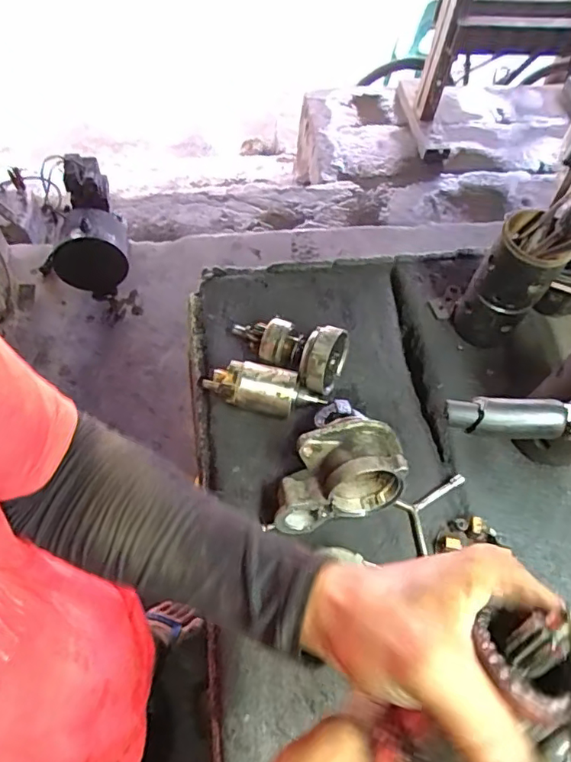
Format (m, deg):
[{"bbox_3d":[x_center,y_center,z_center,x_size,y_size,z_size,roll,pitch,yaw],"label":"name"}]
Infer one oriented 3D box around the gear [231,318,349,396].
[{"bbox_3d":[-0.001,-0.045,0.663,0.150,0.070,0.080,18,60,6],"label":"gear"}]

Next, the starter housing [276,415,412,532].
[{"bbox_3d":[0.062,0.099,0.588,0.142,0.099,0.088,-13,62,-12],"label":"starter housing"}]

